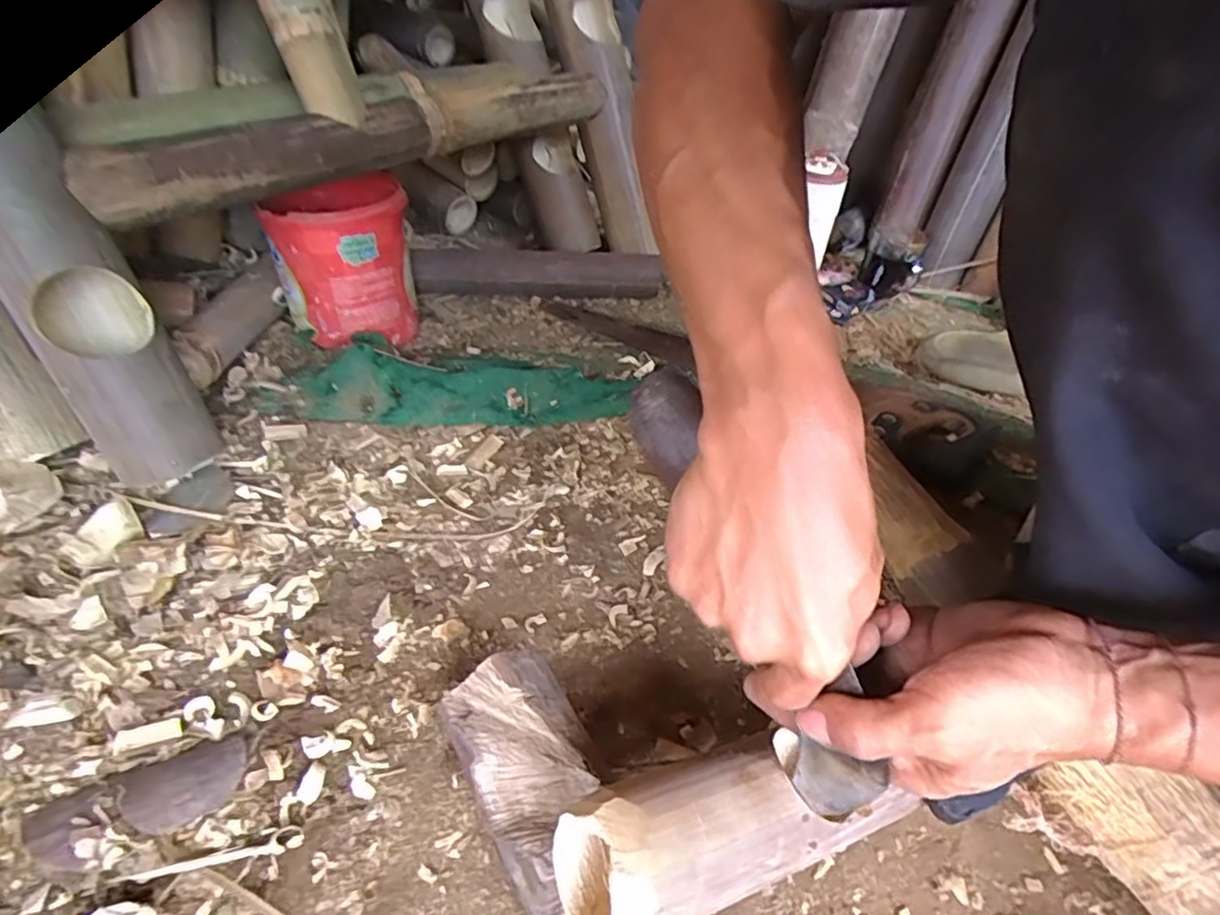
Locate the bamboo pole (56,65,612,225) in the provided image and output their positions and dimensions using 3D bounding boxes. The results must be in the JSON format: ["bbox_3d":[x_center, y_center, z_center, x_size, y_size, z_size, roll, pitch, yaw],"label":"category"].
[{"bbox_3d":[-0.219,-0.337,0.657,0.086,0.054,0.578,30,46,24],"label":"bamboo pole"}]

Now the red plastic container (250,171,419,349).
[{"bbox_3d":[-0.275,-0.208,0.683,0.127,0.139,0.122,-9,44,-18],"label":"red plastic container"}]

